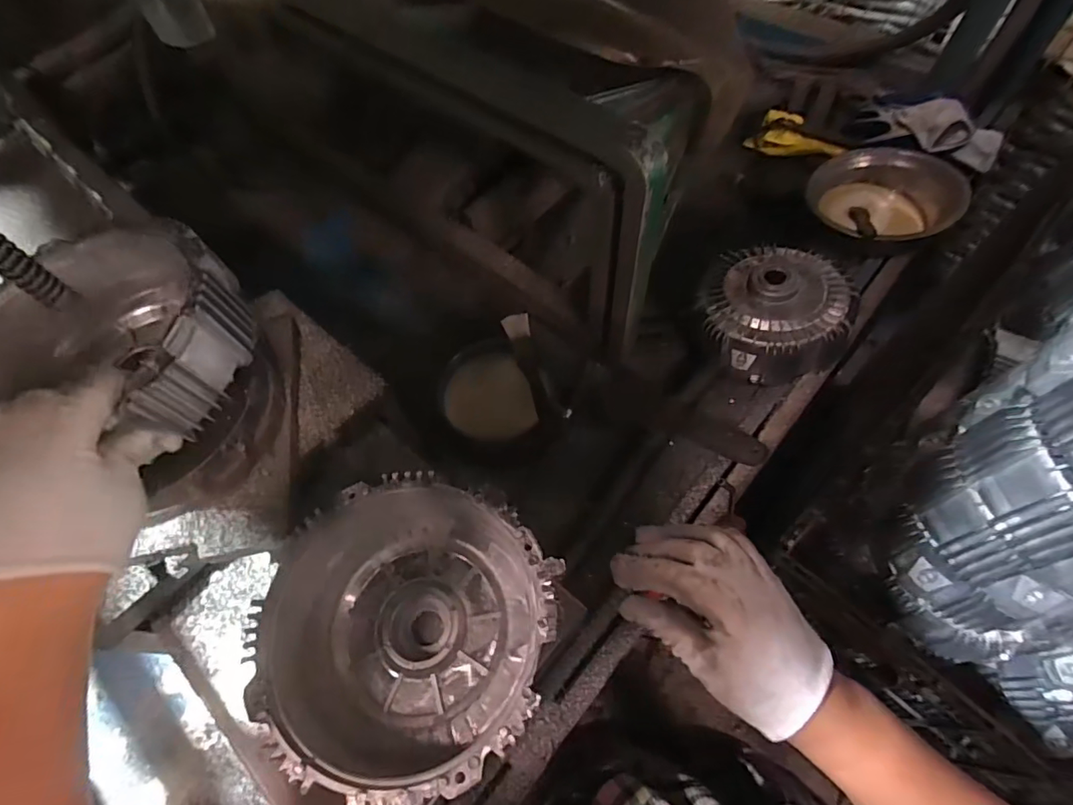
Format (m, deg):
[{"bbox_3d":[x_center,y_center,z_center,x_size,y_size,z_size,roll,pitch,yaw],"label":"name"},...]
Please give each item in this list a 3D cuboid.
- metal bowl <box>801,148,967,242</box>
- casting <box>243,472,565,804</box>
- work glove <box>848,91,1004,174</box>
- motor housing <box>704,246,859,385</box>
[{"bbox_3d":[0.469,-0.286,0.703,0.157,0.077,0.156,-1,62,2],"label":"metal bowl"},{"bbox_3d":[-0.088,0.160,0.368,0.185,0.079,0.183,22,65,14],"label":"casting"},{"bbox_3d":[0.571,-0.412,0.776,0.107,0.083,0.221,-24,44,-10],"label":"work glove"},{"bbox_3d":[0.305,-0.114,0.657,0.164,0.101,0.176,16,64,11],"label":"motor housing"}]

